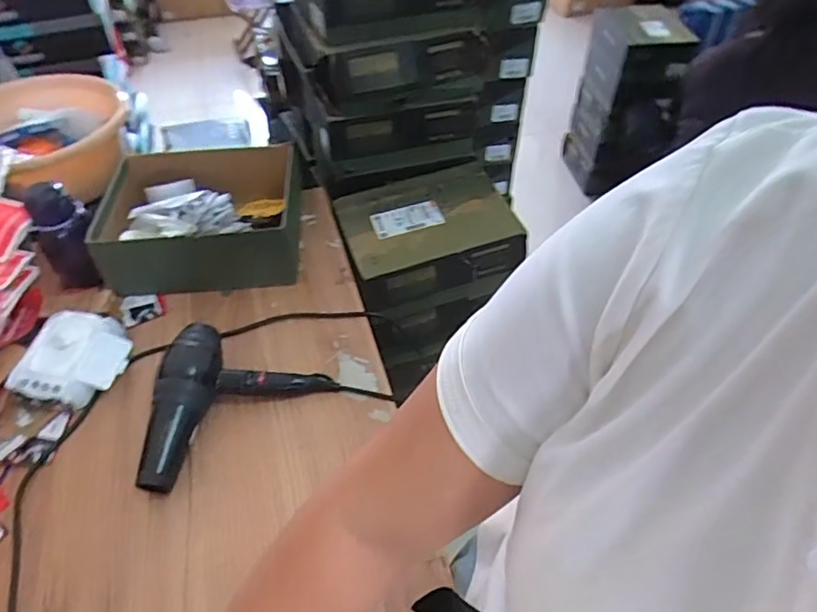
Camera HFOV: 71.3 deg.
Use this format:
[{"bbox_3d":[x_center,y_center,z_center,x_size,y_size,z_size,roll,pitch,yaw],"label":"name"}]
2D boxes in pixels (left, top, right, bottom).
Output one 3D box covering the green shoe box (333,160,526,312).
[{"bbox_3d":[0.031,-0.164,1.155,0.329,0.109,0.275,-14,48,-12],"label":"green shoe box"}]

